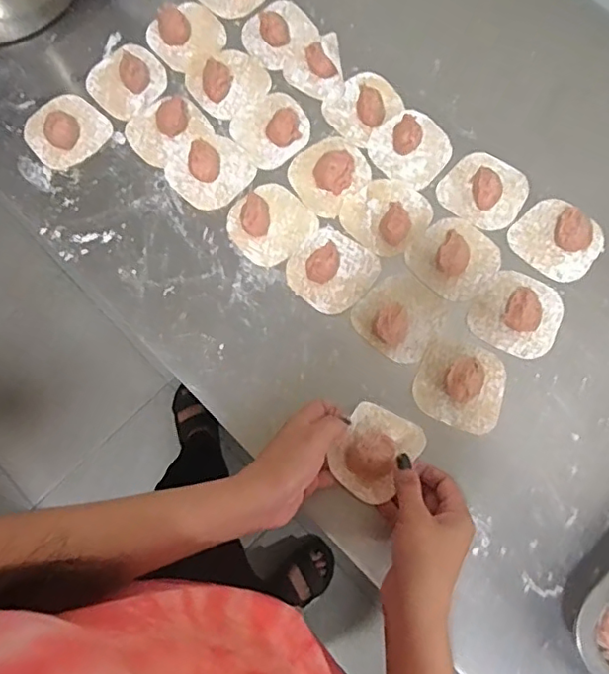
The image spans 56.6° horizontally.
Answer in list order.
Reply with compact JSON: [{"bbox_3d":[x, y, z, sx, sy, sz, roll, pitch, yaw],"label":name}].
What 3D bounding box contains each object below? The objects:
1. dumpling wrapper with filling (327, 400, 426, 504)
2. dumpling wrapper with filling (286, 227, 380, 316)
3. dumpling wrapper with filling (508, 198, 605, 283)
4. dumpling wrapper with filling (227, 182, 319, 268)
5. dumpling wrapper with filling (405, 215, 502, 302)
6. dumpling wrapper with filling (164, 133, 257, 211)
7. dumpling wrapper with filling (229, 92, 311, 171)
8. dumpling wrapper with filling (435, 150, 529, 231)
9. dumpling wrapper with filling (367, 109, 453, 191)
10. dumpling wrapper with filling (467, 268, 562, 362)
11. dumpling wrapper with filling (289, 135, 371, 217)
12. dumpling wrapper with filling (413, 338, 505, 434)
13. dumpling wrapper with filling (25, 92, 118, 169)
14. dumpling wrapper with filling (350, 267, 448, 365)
[{"bbox_3d":[0.061,0.097,0.475,0.062,0.024,0.076,29,77,8],"label":"dumpling wrapper with filling"},{"bbox_3d":[0.025,-0.067,0.531,0.077,0.026,0.076,35,77,9],"label":"dumpling wrapper with filling"},{"bbox_3d":[0.244,-0.097,0.537,0.078,0.027,0.073,0,74,0],"label":"dumpling wrapper with filling"},{"bbox_3d":[-0.035,-0.115,0.547,0.077,0.021,0.076,0,74,0],"label":"dumpling wrapper with filling"},{"bbox_3d":[0.146,-0.079,0.538,0.076,0.022,0.079,-43,78,-10],"label":"dumpling wrapper with filling"},{"bbox_3d":[-0.095,-0.170,0.563,0.075,0.019,0.077,0,74,0],"label":"dumpling wrapper with filling"},{"bbox_3d":[-0.033,-0.217,0.575,0.076,0.021,0.075,0,74,0],"label":"dumpling wrapper with filling"},{"bbox_3d":[0.179,-0.150,0.554,0.079,0.022,0.077,33,77,9],"label":"dumpling wrapper with filling"},{"bbox_3d":[0.107,-0.195,0.567,0.078,0.024,0.071,0,74,0],"label":"dumpling wrapper with filling"},{"bbox_3d":[0.200,-0.023,0.518,0.074,0.021,0.077,33,77,9],"label":"dumpling wrapper with filling"},{"bbox_3d":[0.024,-0.167,0.563,0.071,0.017,0.079,42,79,11],"label":"dumpling wrapper with filling"},{"bbox_3d":[0.142,0.040,0.506,0.076,0.021,0.076,20,75,6],"label":"dumpling wrapper with filling"},{"bbox_3d":[-0.245,-0.215,0.574,0.077,0.025,0.075,-41,78,-10],"label":"dumpling wrapper with filling"},{"bbox_3d":[0.092,-0.023,0.527,0.075,0.022,0.079,40,78,11],"label":"dumpling wrapper with filling"}]

